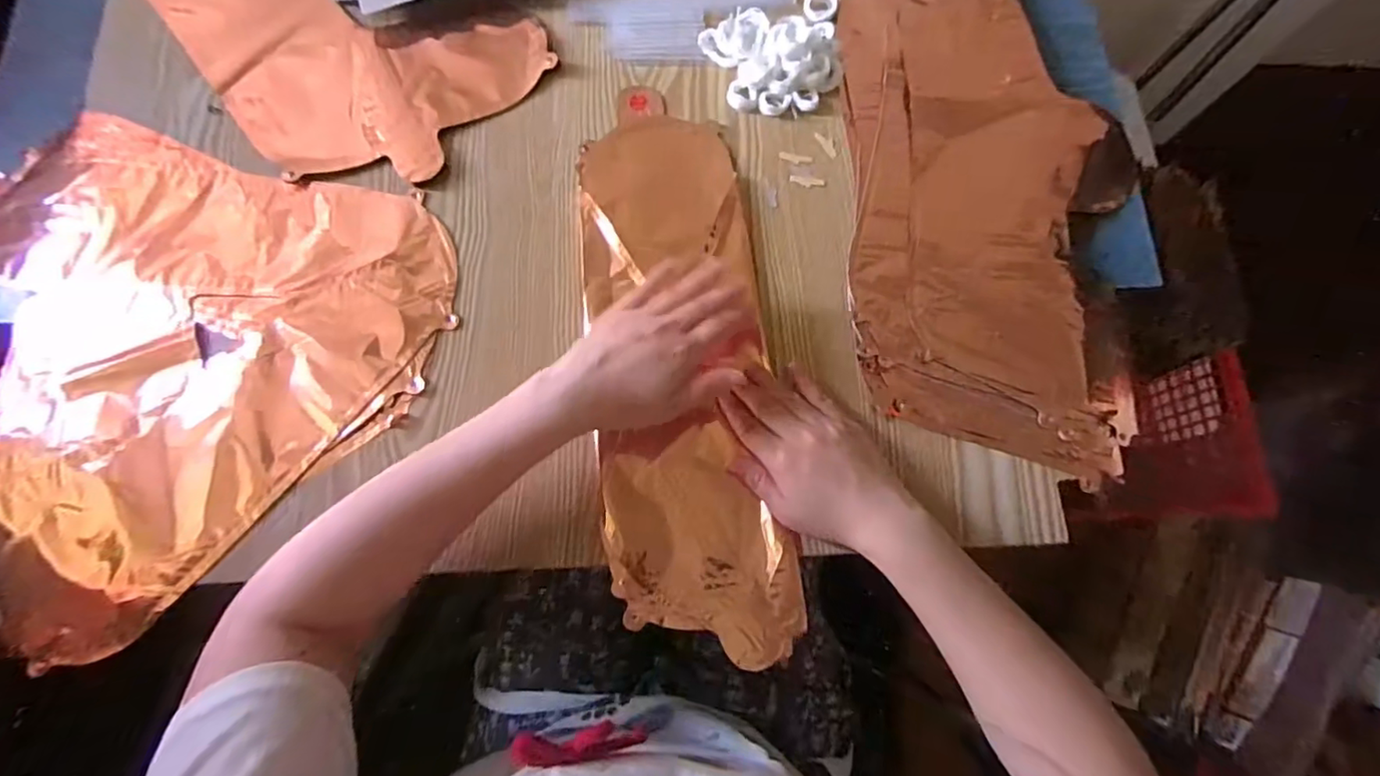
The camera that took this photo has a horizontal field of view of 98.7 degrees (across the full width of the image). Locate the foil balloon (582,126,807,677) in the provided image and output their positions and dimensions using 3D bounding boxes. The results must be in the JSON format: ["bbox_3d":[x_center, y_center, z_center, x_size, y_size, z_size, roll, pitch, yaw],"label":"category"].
[{"bbox_3d":[-0.008,-0.023,0.437,0.132,0.016,0.413,-5,75,0],"label":"foil balloon"}]

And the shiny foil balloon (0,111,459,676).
[{"bbox_3d":[-0.404,-0.062,0.447,0.376,0.027,0.376,-42,79,-9],"label":"shiny foil balloon"}]

